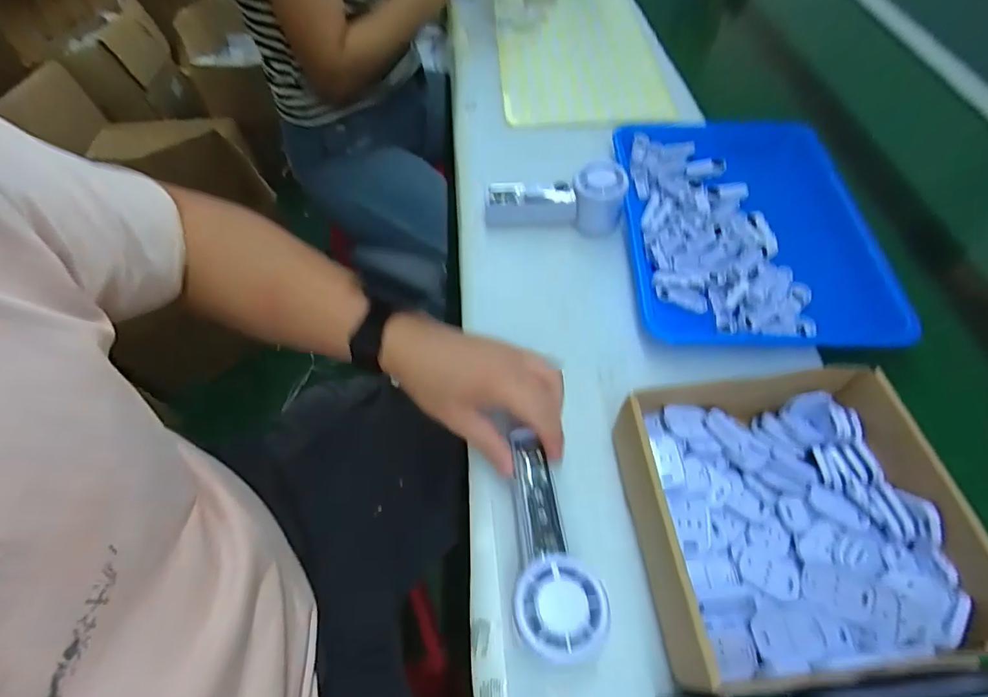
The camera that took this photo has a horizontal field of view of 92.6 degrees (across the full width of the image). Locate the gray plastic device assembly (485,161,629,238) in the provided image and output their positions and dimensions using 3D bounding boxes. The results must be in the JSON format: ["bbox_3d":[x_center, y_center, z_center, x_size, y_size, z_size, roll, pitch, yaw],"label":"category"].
[{"bbox_3d":[0.067,-0.166,0.524,0.147,0.069,0.041,5,57,4],"label":"gray plastic device assembly"}]

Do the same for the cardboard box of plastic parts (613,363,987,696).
[{"bbox_3d":[0.211,0.118,0.333,0.215,0.059,0.189,-6,57,-3],"label":"cardboard box of plastic parts"}]

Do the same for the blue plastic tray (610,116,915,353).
[{"bbox_3d":[0.276,-0.141,0.527,0.256,0.033,0.332,4,57,3],"label":"blue plastic tray"}]

